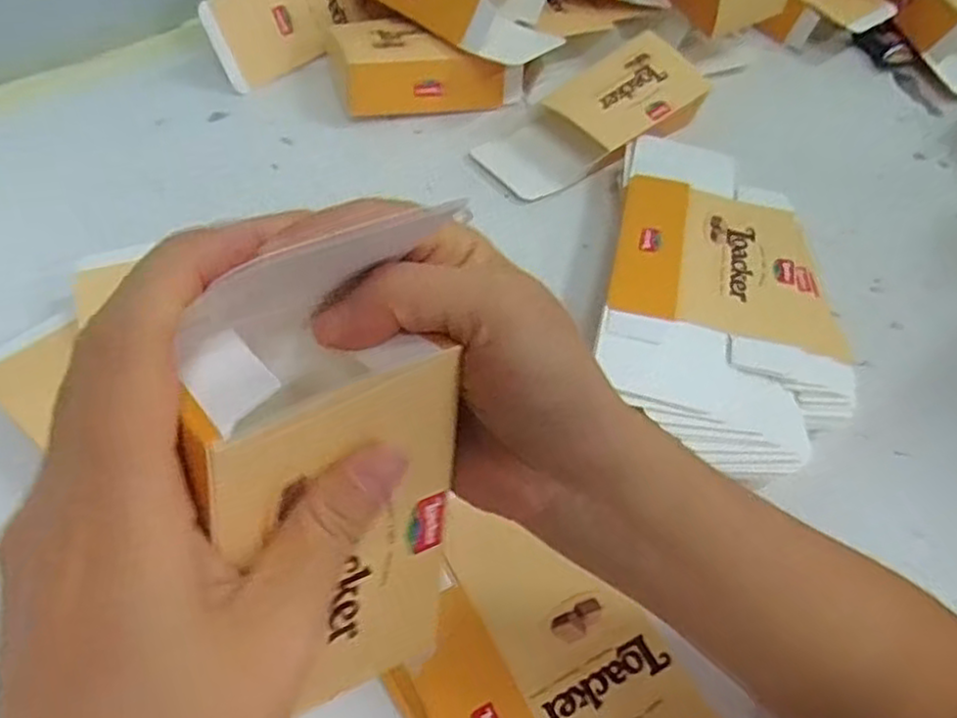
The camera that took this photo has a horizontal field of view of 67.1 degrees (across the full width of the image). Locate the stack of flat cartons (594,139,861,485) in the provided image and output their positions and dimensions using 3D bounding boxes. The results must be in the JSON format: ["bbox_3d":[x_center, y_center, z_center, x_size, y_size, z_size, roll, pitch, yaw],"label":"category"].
[{"bbox_3d":[0.152,-0.042,0.448,0.139,0.039,0.237,12,54,4],"label":"stack of flat cartons"}]

